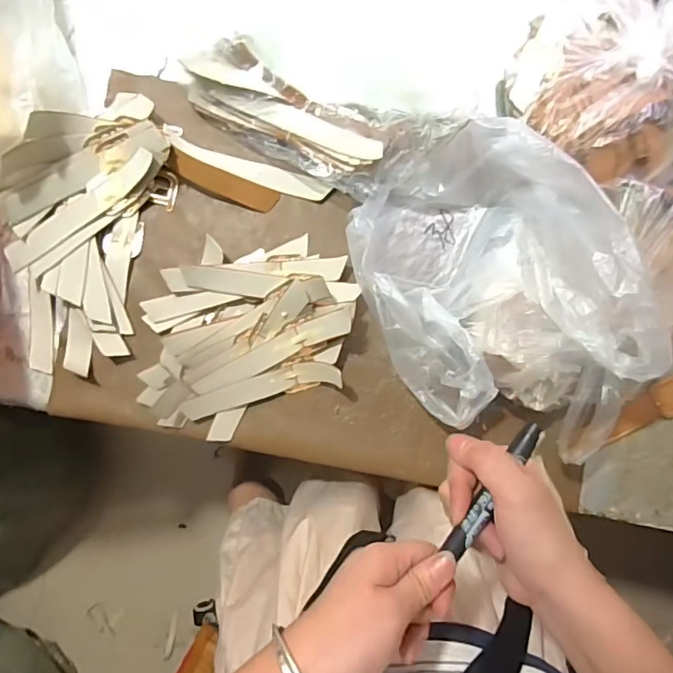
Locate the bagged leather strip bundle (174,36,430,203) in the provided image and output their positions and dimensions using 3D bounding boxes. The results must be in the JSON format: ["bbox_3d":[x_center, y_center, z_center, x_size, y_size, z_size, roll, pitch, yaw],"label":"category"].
[{"bbox_3d":[-0.047,-0.276,0.623,0.305,0.062,0.117,29,88,3],"label":"bagged leather strip bundle"}]

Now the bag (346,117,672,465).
[{"bbox_3d":[0.175,-0.050,0.567,0.251,0.140,0.381,-23,86,0],"label":"bag"}]

